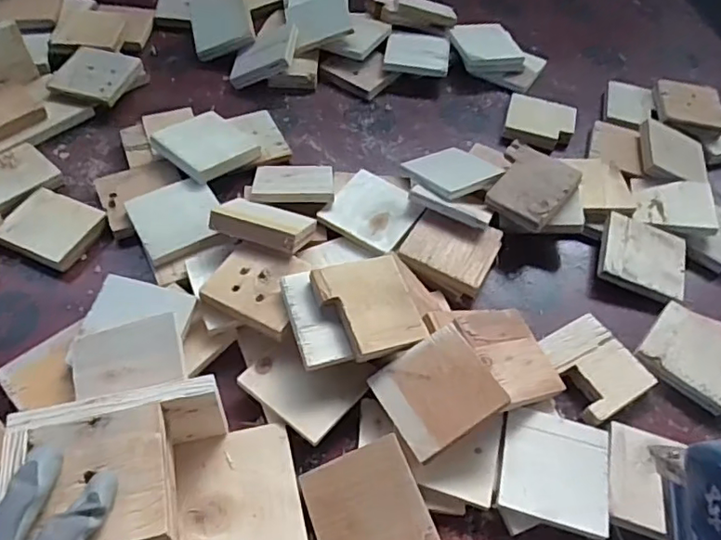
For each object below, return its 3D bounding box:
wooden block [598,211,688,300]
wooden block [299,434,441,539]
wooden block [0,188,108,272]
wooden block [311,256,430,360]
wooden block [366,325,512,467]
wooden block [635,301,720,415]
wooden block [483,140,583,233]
[{"bbox_3d":[0.313,-0.016,0.641,0.091,0.014,0.094,21,54,10],"label":"wooden block"},{"bbox_3d":[0.005,0.184,0.446,0.086,0.009,0.088,-23,58,-2],"label":"wooden block"},{"bbox_3d":[-0.325,-0.044,0.612,0.087,0.017,0.075,23,54,11],"label":"wooden block"},{"bbox_3d":[0.011,0.033,0.525,0.085,0.014,0.092,-13,65,-28],"label":"wooden block"},{"bbox_3d":[0.065,0.101,0.489,0.089,0.009,0.085,-35,59,2],"label":"wooden block"},{"bbox_3d":[0.345,0.077,0.586,0.125,0.025,0.095,-36,64,-28],"label":"wooden block"},{"bbox_3d":[0.186,-0.095,0.648,0.086,0.013,0.087,32,74,26],"label":"wooden block"}]

